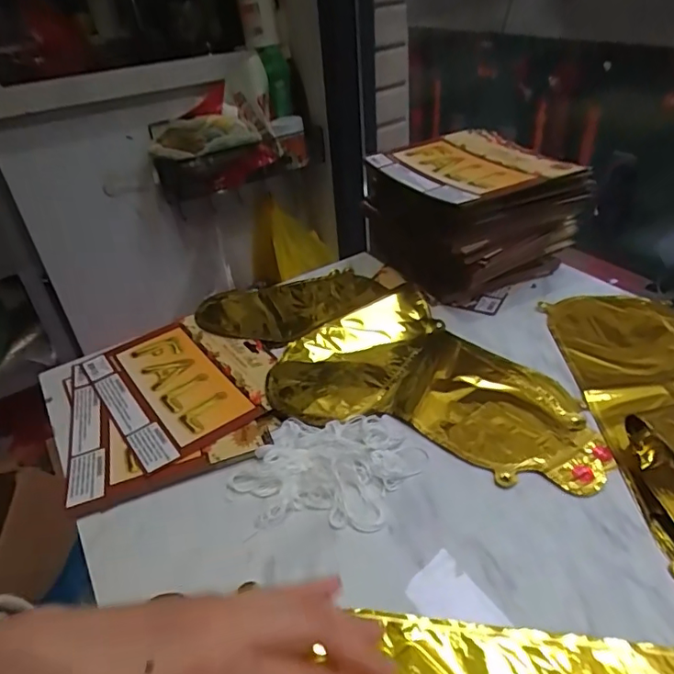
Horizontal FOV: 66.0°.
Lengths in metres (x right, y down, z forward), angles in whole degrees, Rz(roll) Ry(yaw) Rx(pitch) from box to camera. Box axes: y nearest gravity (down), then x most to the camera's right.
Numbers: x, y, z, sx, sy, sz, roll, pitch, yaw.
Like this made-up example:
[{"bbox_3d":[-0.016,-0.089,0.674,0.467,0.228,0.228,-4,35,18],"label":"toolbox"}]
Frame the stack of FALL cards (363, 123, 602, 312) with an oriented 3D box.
[{"bbox_3d":[0.160,-0.146,0.629,0.187,0.142,0.194,-20,39,-20],"label":"stack of FALL cards"}]

